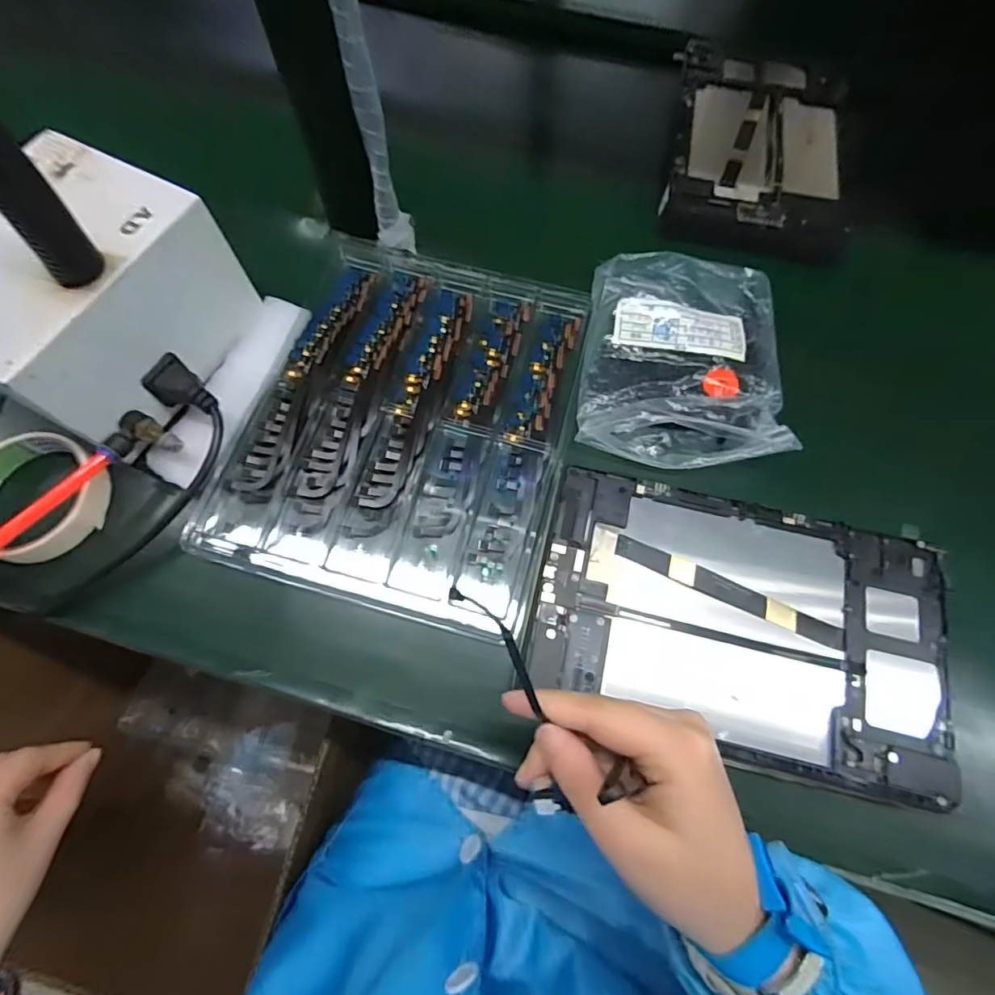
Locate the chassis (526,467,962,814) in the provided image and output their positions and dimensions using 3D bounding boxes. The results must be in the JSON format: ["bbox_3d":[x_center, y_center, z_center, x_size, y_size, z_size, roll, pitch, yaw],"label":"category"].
[{"bbox_3d":[0.142,0.073,0.306,0.232,0.010,0.145,13,70,5],"label":"chassis"}]

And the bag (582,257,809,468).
[{"bbox_3d":[0.138,-0.106,0.379,0.141,0.023,0.172,10,68,2],"label":"bag"}]

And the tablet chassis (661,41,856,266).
[{"bbox_3d":[0.232,-0.312,0.458,0.138,0.016,0.187,11,68,3],"label":"tablet chassis"}]

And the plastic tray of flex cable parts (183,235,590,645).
[{"bbox_3d":[-0.056,-0.060,0.369,0.215,0.017,0.269,16,72,4],"label":"plastic tray of flex cable parts"}]

